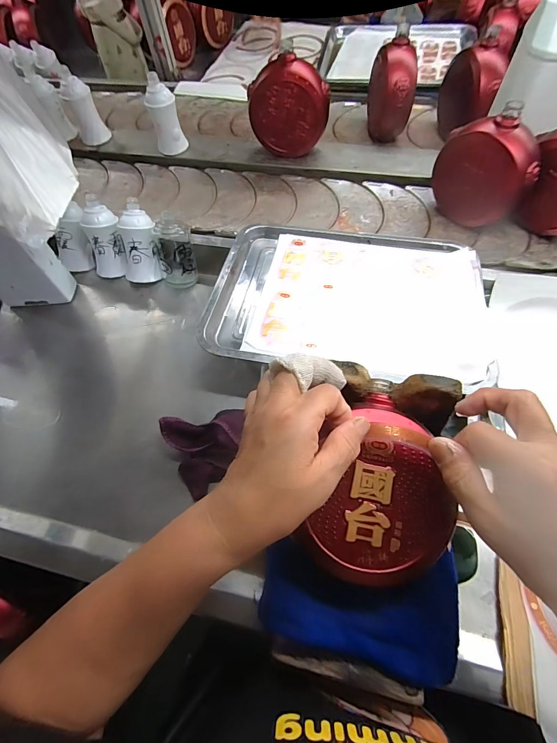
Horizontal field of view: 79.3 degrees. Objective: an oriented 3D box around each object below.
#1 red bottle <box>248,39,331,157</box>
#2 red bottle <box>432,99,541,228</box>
[{"bbox_3d":[0.018,-0.455,0.598,0.136,0.150,0.059,-4,60,0],"label":"red bottle"},{"bbox_3d":[0.302,-0.291,0.497,0.044,0.146,0.140,-34,65,-16],"label":"red bottle"}]

